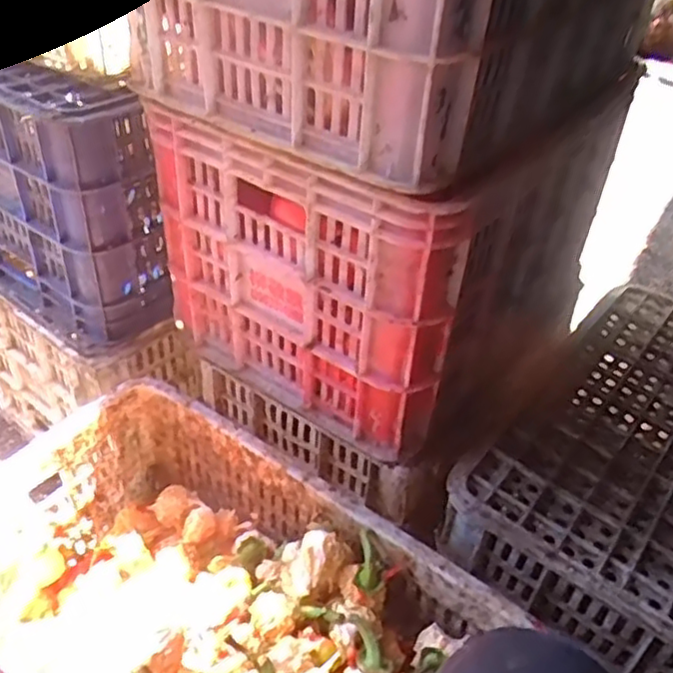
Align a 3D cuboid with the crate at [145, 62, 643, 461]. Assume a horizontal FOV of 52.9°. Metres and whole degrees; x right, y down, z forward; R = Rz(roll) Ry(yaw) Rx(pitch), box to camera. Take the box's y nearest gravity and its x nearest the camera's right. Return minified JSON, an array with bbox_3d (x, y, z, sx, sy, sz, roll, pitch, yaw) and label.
[{"bbox_3d":[0.070,-0.124,0.779,0.332,0.306,0.415,29,44,27],"label":"crate"}]

